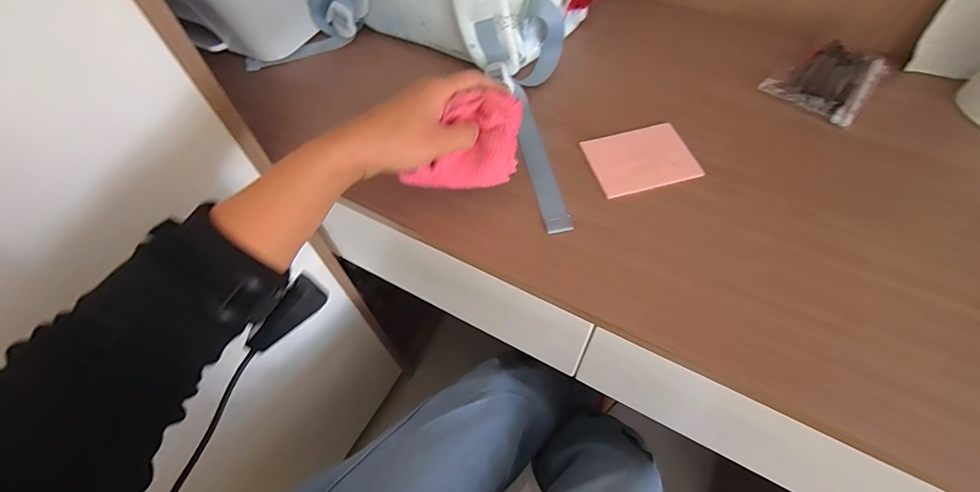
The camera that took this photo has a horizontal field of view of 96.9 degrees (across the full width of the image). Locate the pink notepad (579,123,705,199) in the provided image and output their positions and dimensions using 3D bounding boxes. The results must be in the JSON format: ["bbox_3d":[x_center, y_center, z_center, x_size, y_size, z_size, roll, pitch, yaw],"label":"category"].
[{"bbox_3d":[0.154,-0.090,0.443,0.101,0.004,0.076,-13,58,-5],"label":"pink notepad"}]

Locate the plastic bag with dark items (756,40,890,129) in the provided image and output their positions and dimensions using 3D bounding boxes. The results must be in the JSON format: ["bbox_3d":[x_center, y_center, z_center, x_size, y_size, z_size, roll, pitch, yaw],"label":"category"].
[{"bbox_3d":[0.379,-0.191,0.488,0.093,0.018,0.124,37,66,23],"label":"plastic bag with dark items"}]

